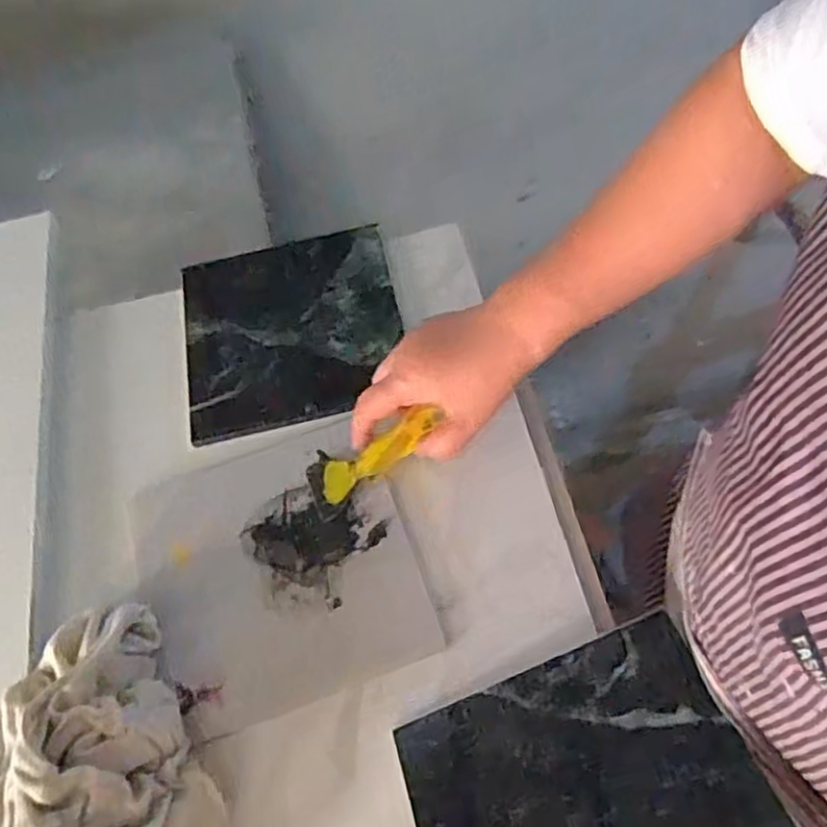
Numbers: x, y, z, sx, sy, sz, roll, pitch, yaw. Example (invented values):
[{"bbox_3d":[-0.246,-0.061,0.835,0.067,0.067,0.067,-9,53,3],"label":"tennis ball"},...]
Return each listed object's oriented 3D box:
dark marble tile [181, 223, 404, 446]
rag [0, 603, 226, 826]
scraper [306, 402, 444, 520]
[{"bbox_3d":[-0.109,-0.077,0.635,0.189,0.007,0.187,-12,67,0],"label":"dark marble tile"},{"bbox_3d":[-0.207,0.239,0.441,0.142,0.090,0.233,-29,60,-8],"label":"rag"},{"bbox_3d":[-0.033,0.031,0.540,0.113,0.016,0.051,-34,60,14],"label":"scraper"}]

